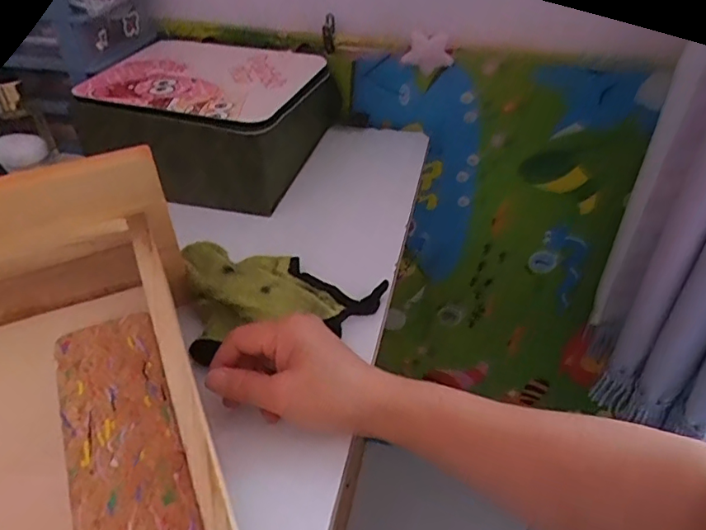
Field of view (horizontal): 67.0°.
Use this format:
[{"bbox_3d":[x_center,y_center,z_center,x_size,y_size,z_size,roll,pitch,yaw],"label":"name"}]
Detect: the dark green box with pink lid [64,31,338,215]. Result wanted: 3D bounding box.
[{"bbox_3d":[-0.149,-0.173,0.611,0.230,0.116,0.227,12,42,14],"label":"dark green box with pink lid"}]

